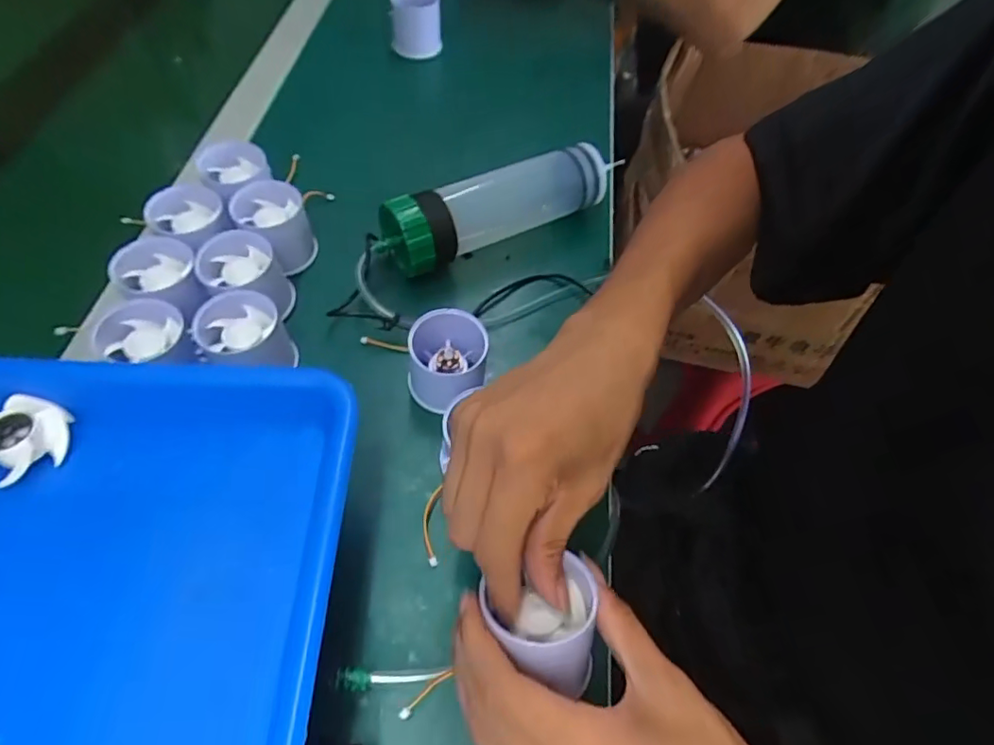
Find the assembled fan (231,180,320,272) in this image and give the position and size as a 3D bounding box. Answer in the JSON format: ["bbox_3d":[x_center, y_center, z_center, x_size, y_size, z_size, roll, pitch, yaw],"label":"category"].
[{"bbox_3d":[-0.172,-0.113,0.433,0.059,0.049,0.048,37,63,19],"label":"assembled fan"}]

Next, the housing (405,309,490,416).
[{"bbox_3d":[-0.033,-0.012,0.378,0.054,0.055,0.059,-2,57,-4],"label":"housing"}]

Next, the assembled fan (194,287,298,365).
[{"bbox_3d":[-0.168,-0.020,0.374,0.054,0.048,0.052,-30,63,-20],"label":"assembled fan"}]

